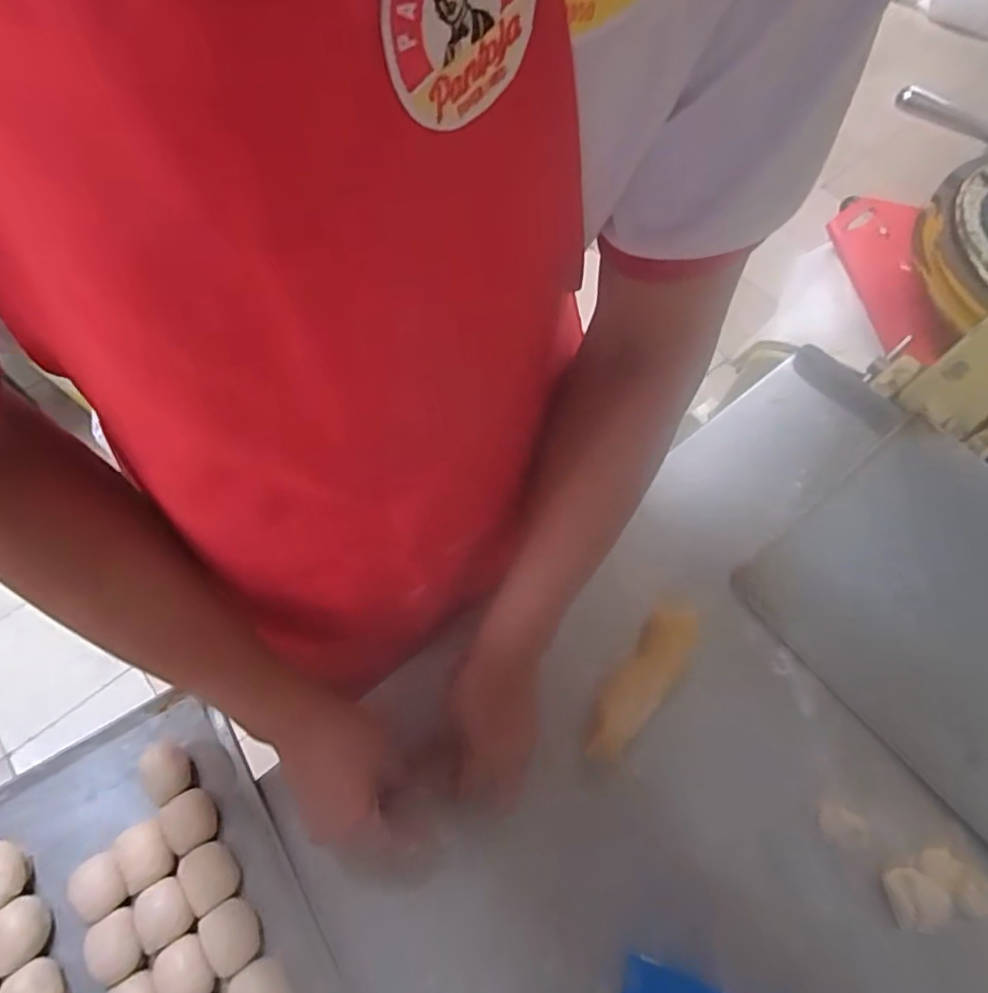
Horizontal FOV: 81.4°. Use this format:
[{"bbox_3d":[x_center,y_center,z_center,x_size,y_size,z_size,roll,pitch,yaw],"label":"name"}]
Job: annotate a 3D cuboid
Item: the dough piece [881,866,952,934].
[{"bbox_3d":[0.342,0.328,0.469,0.044,0.017,0.043,12,66,3],"label":"dough piece"}]

